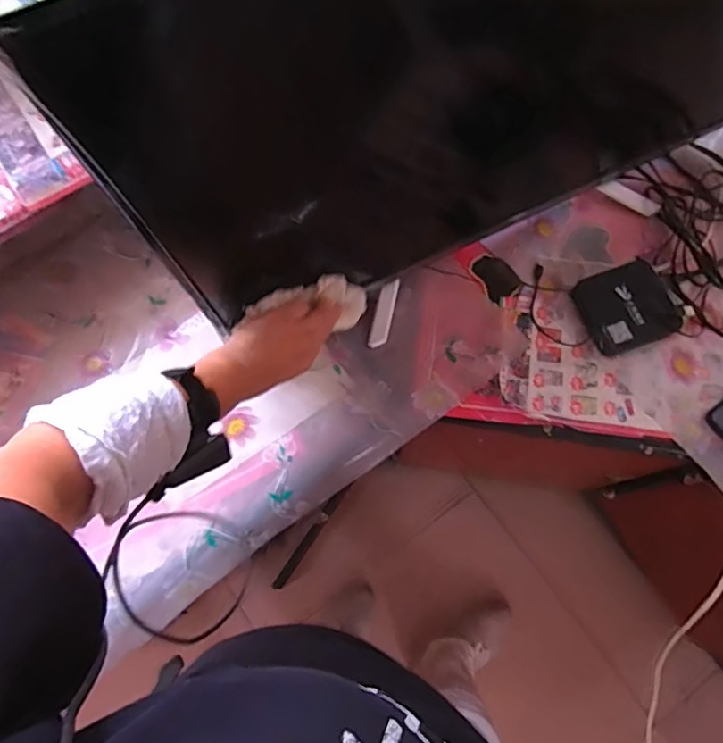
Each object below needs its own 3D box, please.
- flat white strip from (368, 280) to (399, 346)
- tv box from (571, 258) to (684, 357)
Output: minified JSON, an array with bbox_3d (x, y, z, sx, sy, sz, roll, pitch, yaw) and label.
[{"bbox_3d":[0.028,-0.071,0.678,0.023,0.005,0.084,15,91,-9],"label":"flat white strip"},{"bbox_3d":[0.318,-0.078,0.657,0.104,0.019,0.100,-24,74,-5],"label":"tv box"}]

